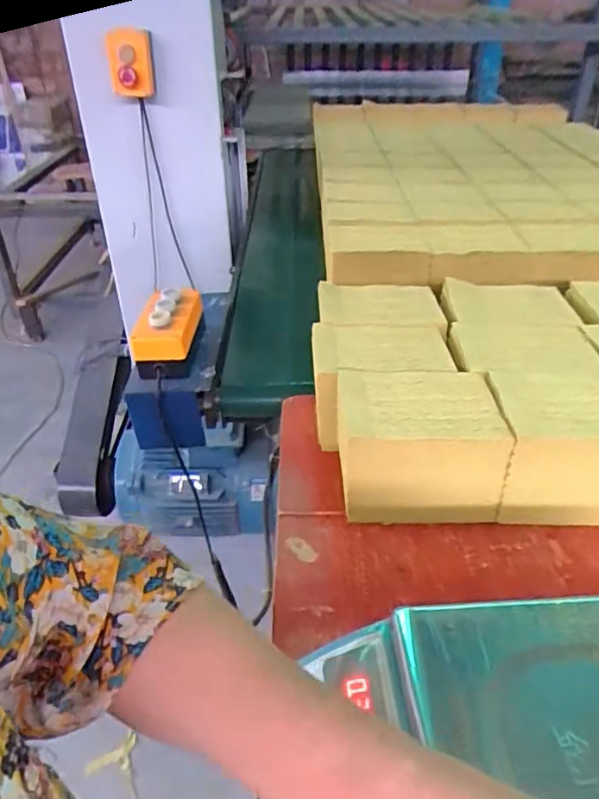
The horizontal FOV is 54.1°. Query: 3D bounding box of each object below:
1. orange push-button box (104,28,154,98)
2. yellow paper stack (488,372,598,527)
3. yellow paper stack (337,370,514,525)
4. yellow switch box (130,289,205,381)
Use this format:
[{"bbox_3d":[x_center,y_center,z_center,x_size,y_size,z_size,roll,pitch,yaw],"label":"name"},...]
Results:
[{"bbox_3d":[-0.304,-0.599,1.047,0.072,0.105,0.065,-8,35,-12],"label":"orange push-button box"},{"bbox_3d":[0.290,0.050,0.640,0.162,0.117,0.138,2,35,2],"label":"yellow paper stack"},{"bbox_3d":[0.124,0.050,0.639,0.163,0.120,0.119,1,35,0],"label":"yellow paper stack"},{"bbox_3d":[-0.185,-0.098,0.831,0.090,0.077,0.131,2,35,3],"label":"yellow switch box"}]

